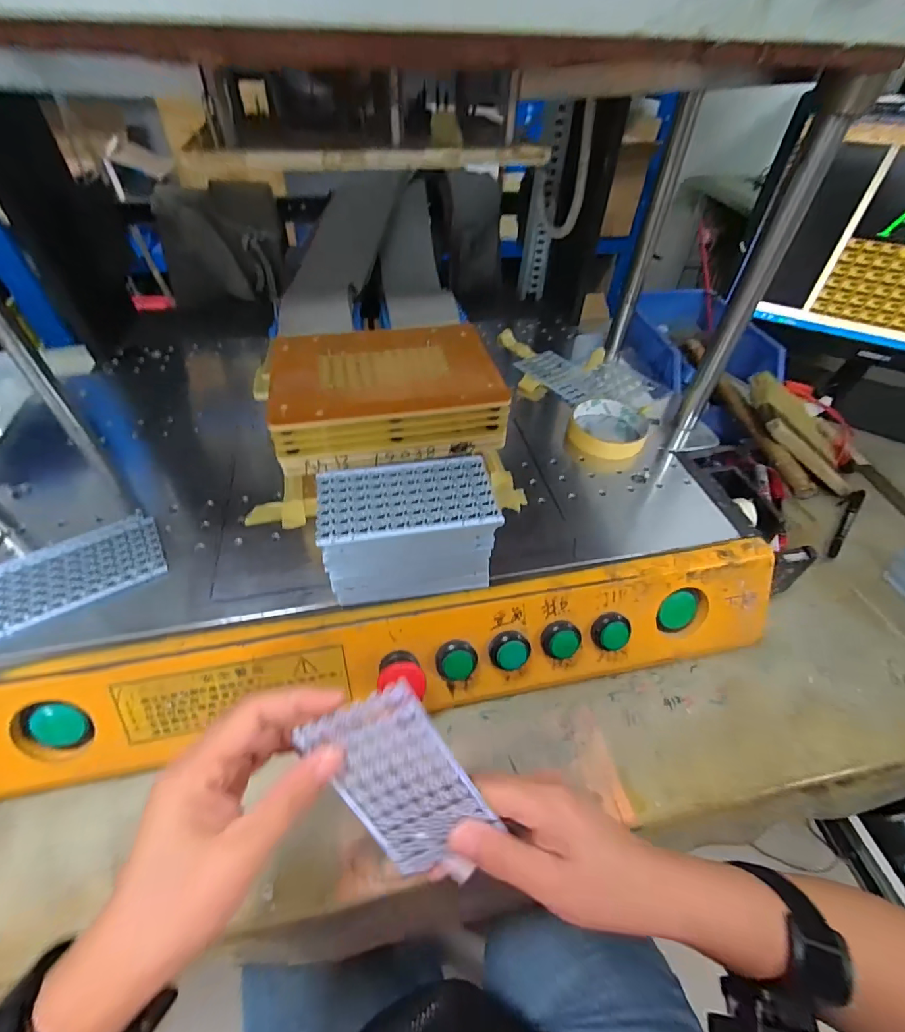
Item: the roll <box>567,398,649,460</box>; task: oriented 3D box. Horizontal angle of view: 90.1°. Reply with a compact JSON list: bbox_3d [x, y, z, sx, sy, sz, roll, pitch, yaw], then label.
[{"bbox_3d":[0.167,-0.094,0.485,0.079,0.017,0.084,2,48,-2],"label":"roll"}]

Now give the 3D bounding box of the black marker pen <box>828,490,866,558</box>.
[{"bbox_3d":[0.453,0.005,0.523,0.018,0.010,0.127,36,56,26],"label":"black marker pen"}]

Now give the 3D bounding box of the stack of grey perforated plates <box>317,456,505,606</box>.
[{"bbox_3d":[-0.031,0.014,0.337,0.116,0.086,0.065,-7,48,-9],"label":"stack of grey perforated plates"}]

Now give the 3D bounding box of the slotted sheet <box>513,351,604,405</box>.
[{"bbox_3d":[0.138,-0.178,0.568,0.071,0.004,0.107,-28,55,-26],"label":"slotted sheet"}]

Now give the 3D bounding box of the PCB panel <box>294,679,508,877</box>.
[{"bbox_3d":[-0.025,0.143,0.240,0.065,0.112,0.004,-27,16,8],"label":"PCB panel"}]

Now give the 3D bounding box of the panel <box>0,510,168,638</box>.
[{"bbox_3d":[-0.299,0.045,0.353,0.128,0.004,0.077,-26,53,-24],"label":"panel"}]

